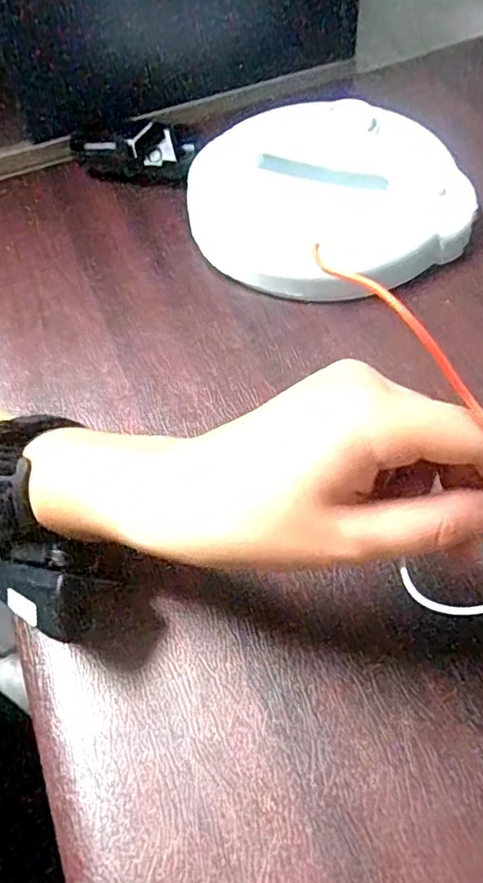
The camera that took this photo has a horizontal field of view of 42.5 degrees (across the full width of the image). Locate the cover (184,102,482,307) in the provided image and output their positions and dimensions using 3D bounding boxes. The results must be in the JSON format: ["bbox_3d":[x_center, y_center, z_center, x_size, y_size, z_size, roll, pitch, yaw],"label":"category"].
[{"bbox_3d":[0.060,-0.186,0.471,0.185,0.042,0.184,-26,59,-13],"label":"cover"}]

